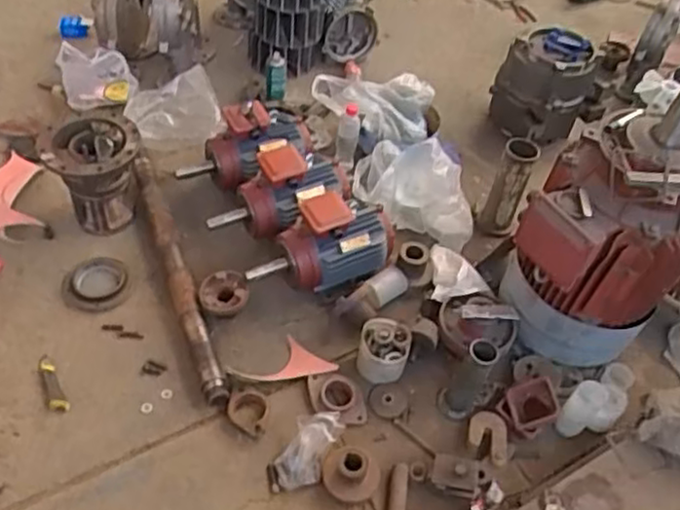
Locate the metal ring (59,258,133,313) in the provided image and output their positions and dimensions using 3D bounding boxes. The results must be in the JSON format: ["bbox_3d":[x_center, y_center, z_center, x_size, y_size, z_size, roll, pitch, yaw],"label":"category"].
[{"bbox_3d":[-0.595,0.067,1.711,0.162,0.022,0.166,3,50,-4],"label":"metal ring"}]

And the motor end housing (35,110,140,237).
[{"bbox_3d":[-0.618,-0.204,1.780,0.223,0.257,0.221,3,50,-4],"label":"motor end housing"}]

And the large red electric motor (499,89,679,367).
[{"bbox_3d":[0.594,-0.063,1.485,0.410,0.608,0.315,-29,59,-27],"label":"large red electric motor"}]

